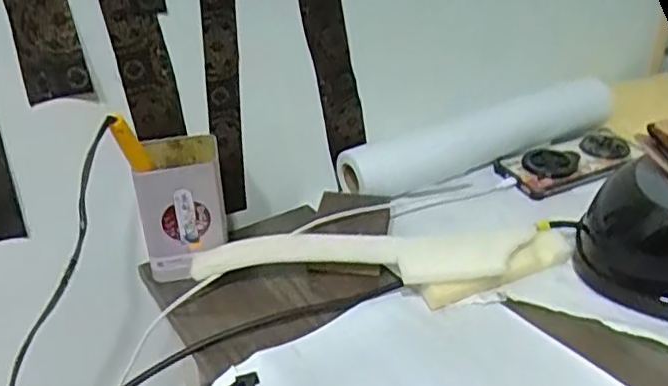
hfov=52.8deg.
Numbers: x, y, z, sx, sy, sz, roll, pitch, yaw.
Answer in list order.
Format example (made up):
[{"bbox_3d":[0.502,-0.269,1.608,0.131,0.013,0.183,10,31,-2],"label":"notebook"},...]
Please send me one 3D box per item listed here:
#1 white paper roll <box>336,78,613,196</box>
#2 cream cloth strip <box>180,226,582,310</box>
[{"bbox_3d":[0.169,-0.066,0.755,0.345,0.057,0.049,-17,35,-22],"label":"white paper roll"},{"bbox_3d":[0.048,0.063,0.581,0.335,0.037,0.078,-6,33,-5],"label":"cream cloth strip"}]

